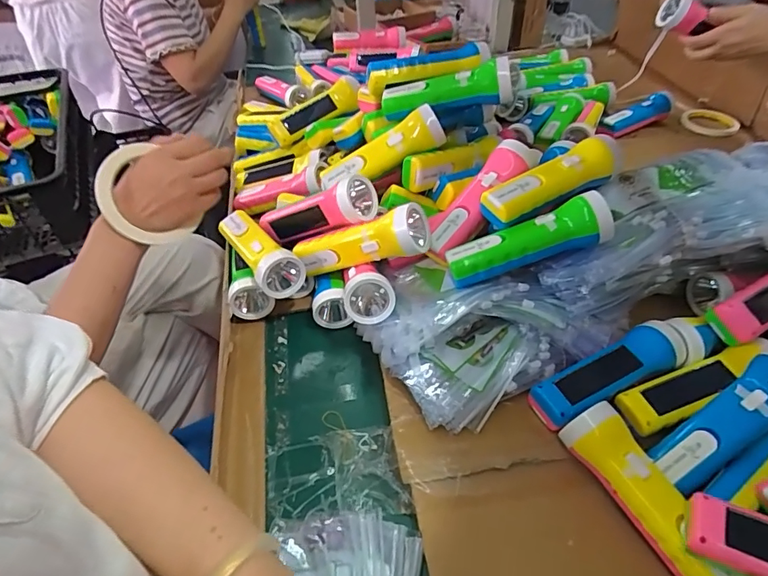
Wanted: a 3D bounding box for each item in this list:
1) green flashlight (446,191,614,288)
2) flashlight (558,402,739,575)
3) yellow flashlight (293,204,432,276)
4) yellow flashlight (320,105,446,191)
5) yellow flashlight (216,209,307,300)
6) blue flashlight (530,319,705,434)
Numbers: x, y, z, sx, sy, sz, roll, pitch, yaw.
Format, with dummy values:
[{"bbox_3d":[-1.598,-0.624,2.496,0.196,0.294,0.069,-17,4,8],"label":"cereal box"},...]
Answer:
[{"bbox_3d":[0.148,-0.046,0.477,0.169,0.044,0.050,-20,45,5],"label":"green flashlight"},{"bbox_3d":[0.214,0.169,0.375,0.047,0.046,0.159,-22,48,-20],"label":"flashlight"},{"bbox_3d":[-0.030,-0.054,0.529,0.169,0.055,0.047,-11,39,28],"label":"yellow flashlight"},{"bbox_3d":[-0.005,-0.172,0.599,0.166,0.042,0.052,-23,42,17],"label":"yellow flashlight"},{"bbox_3d":[-0.156,-0.048,0.578,0.055,0.055,0.169,-28,50,-24],"label":"yellow flashlight"},{"bbox_3d":[0.236,0.082,0.466,0.193,0.047,0.054,-18,47,-16],"label":"blue flashlight"}]

